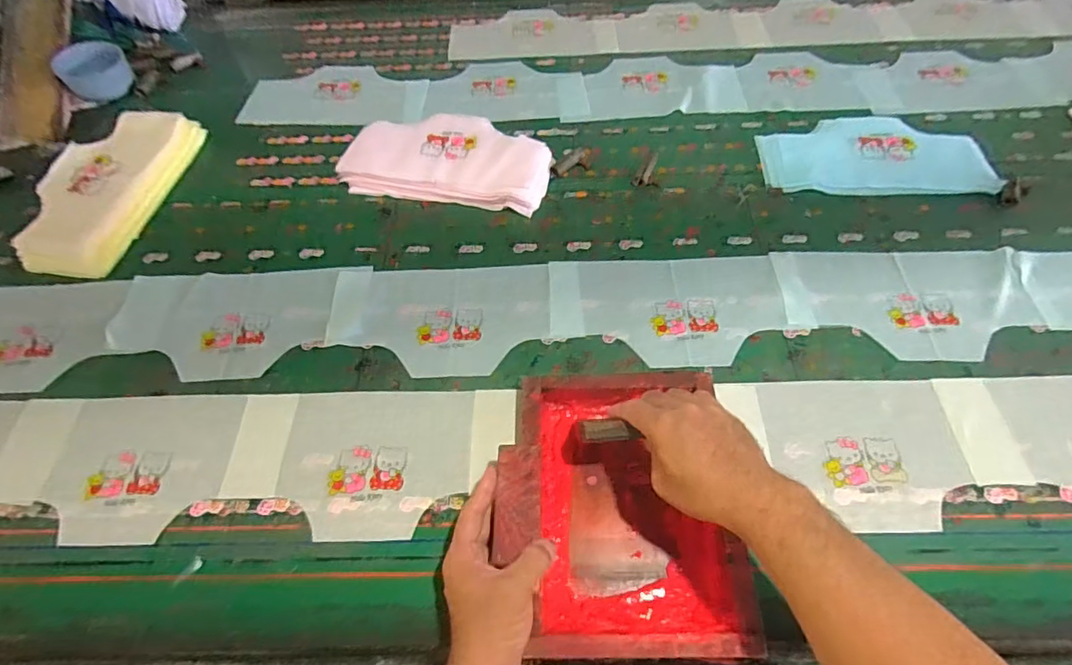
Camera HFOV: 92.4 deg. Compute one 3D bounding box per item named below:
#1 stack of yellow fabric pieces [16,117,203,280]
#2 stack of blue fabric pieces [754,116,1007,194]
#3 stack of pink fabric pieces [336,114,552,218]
[{"bbox_3d":[-0.659,-0.224,0.784,0.172,0.039,0.317,5,57,5],"label":"stack of yellow fabric pieces"},{"bbox_3d":[0.513,-0.280,0.795,0.322,0.016,0.166,1,57,3],"label":"stack of blue fabric pieces"},{"bbox_3d":[-0.136,-0.274,0.810,0.318,0.033,0.166,11,58,9],"label":"stack of pink fabric pieces"}]

